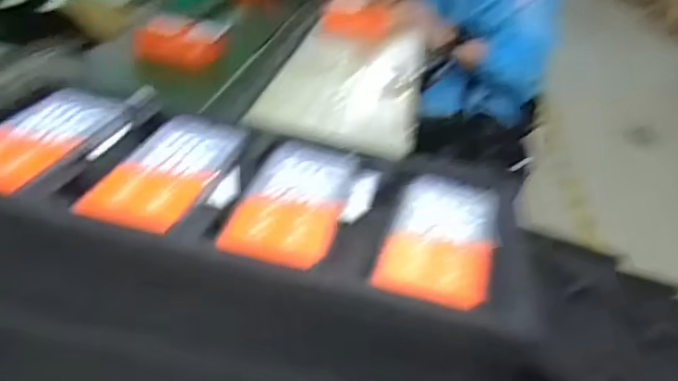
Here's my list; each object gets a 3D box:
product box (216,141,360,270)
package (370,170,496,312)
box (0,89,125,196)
[{"bbox_3d":[-0.037,0.007,0.506,0.081,0.014,0.178,8,31,8],"label":"product box"},{"bbox_3d":[0.089,0.030,0.501,0.084,0.021,0.180,10,31,11],"label":"package"},{"bbox_3d":[-0.261,-0.048,0.521,0.071,0.017,0.173,8,31,7],"label":"box"}]

